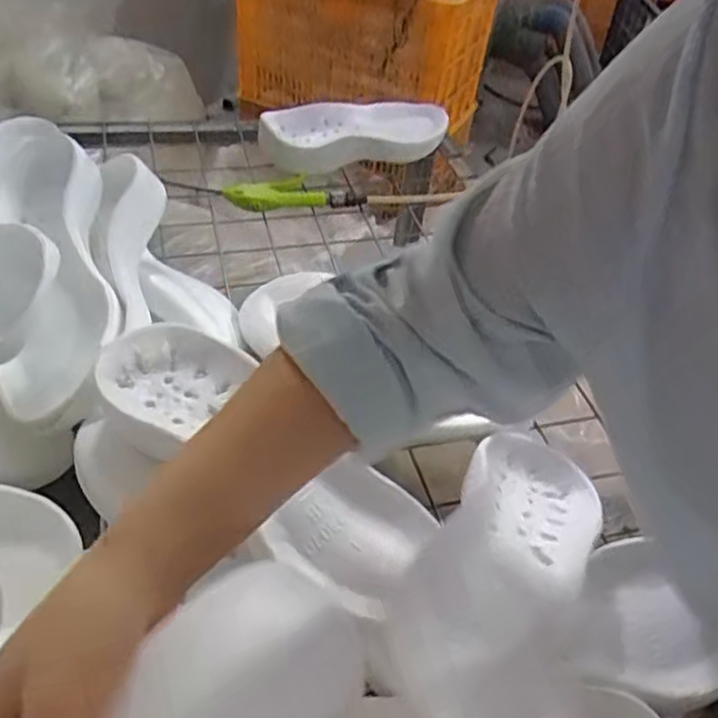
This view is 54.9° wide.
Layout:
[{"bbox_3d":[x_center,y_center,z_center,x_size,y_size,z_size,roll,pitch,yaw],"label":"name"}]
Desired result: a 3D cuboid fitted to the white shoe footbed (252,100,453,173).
[{"bbox_3d":[0.010,-0.320,0.987,0.297,0.053,0.110,-18,69,-24],"label":"white shoe footbed"}]

